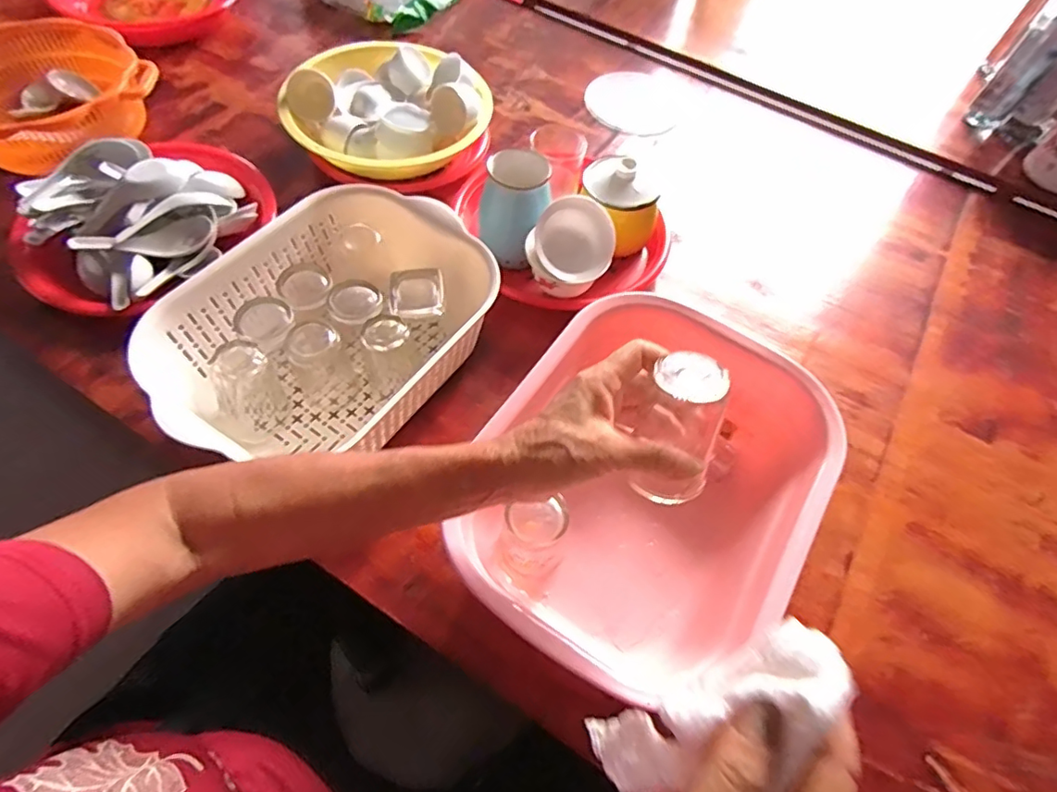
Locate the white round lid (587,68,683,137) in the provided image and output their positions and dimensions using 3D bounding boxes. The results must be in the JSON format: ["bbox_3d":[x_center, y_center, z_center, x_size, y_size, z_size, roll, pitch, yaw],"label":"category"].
[{"bbox_3d":[0.161,-0.449,0.857,0.141,0.016,0.148,2,58,-3],"label":"white round lid"}]

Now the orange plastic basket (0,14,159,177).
[{"bbox_3d":[-0.605,-0.373,0.706,0.227,0.081,0.222,-38,68,-24],"label":"orange plastic basket"}]

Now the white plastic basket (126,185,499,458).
[{"bbox_3d":[-0.178,-0.055,0.531,0.219,0.106,0.298,32,61,14],"label":"white plastic basket"}]

